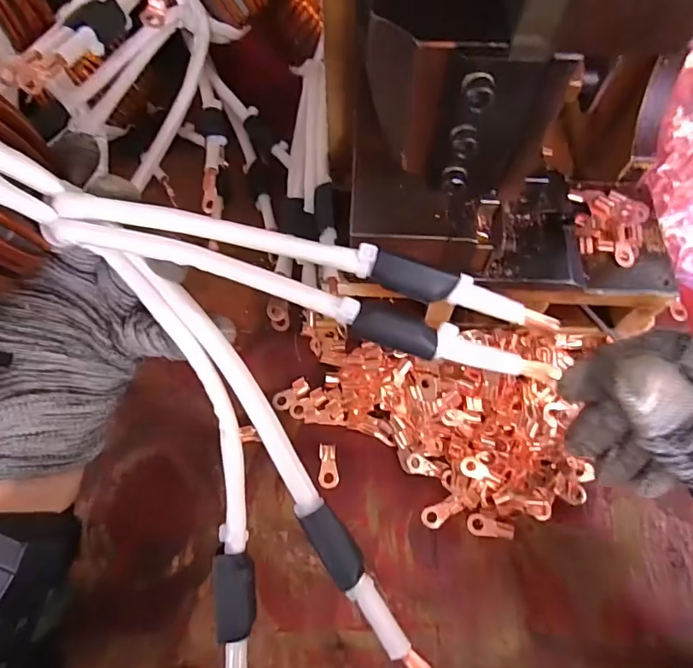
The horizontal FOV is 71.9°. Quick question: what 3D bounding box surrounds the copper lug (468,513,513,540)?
[{"bbox_3d":[0.082,0.110,0.271,0.025,0.004,0.011,7,66,18],"label":"copper lug"}]

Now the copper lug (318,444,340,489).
[{"bbox_3d":[-0.010,0.079,0.286,0.012,0.004,0.025,2,66,1],"label":"copper lug"}]

